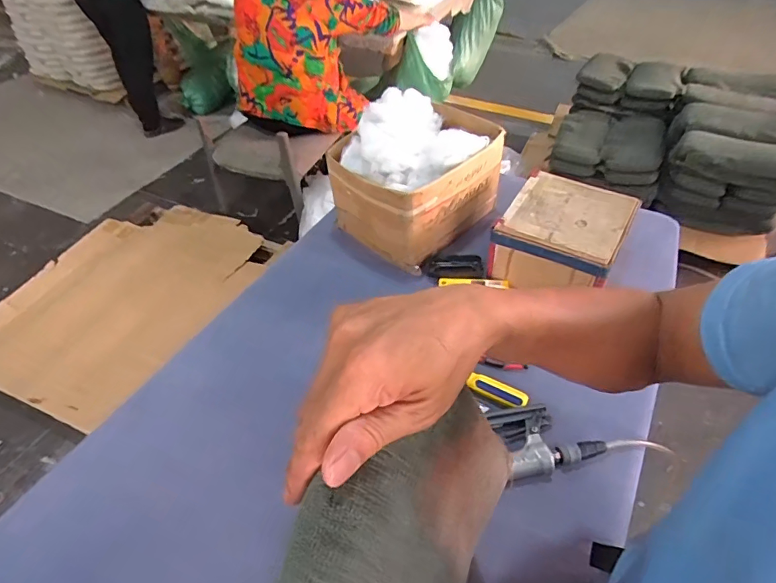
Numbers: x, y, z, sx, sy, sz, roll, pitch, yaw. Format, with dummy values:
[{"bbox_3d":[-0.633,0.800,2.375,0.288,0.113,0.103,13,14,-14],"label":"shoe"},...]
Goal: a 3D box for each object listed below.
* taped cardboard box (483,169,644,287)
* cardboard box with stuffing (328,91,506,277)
[{"bbox_3d":[0.333,-0.100,0.886,0.209,0.135,0.216,23,52,23],"label":"taped cardboard box"},{"bbox_3d":[0.069,-0.240,0.967,0.312,0.238,0.232,-31,52,-24],"label":"cardboard box with stuffing"}]

